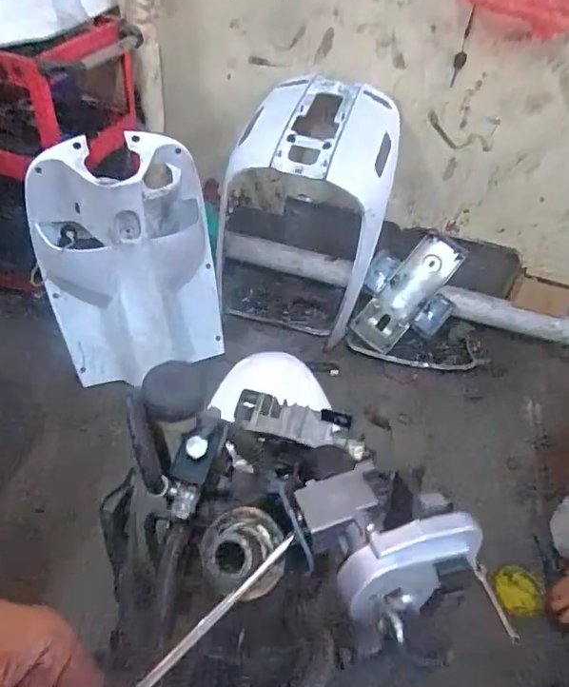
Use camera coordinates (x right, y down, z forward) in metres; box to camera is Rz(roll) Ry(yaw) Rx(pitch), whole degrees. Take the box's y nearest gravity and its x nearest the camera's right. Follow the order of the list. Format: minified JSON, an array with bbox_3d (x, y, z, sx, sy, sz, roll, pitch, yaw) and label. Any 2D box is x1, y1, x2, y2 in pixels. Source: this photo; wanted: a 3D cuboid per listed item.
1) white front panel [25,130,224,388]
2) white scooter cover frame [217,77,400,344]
[{"bbox_3d":[-0.369,-0.180,1.319,0.418,0.600,0.174,-12,47,-19],"label":"white front panel"},{"bbox_3d":[0.059,-0.353,1.491,0.412,0.650,0.314,13,44,6],"label":"white scooter cover frame"}]

